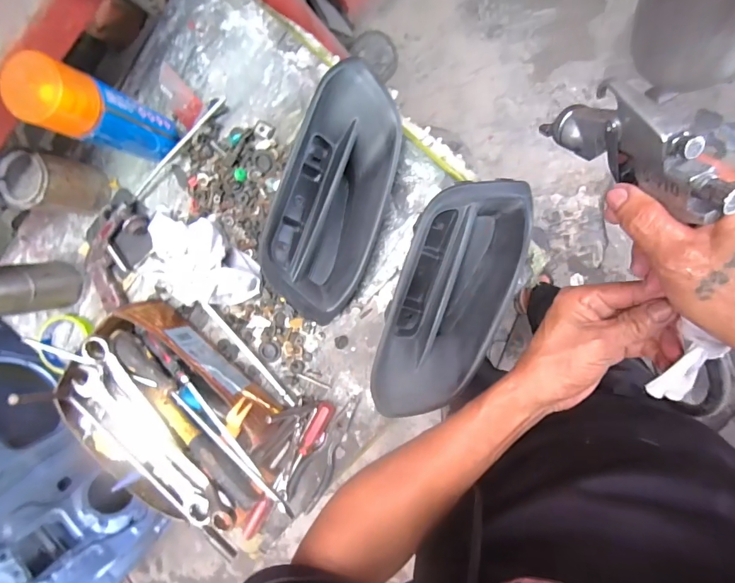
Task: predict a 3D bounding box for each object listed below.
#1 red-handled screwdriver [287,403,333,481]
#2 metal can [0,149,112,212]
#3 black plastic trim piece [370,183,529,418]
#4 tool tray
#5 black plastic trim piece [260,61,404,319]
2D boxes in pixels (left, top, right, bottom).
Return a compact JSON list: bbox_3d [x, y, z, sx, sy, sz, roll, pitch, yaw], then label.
[{"bbox_3d":[-0.083,0.218,0.582,0.021,0.026,0.124,26,98,5],"label":"red-handled screwdriver"},{"bbox_3d":[-0.418,-0.144,0.553,0.065,0.108,0.070,1,95,8],"label":"metal can"},{"bbox_3d":[0.100,0.008,0.494,0.134,0.063,0.305,22,98,5],"label":"black plastic trim piece"},{"bbox_3d":[-0.252,0.174,0.546,0.303,0.117,0.193,36,99,3],"label":"tool tray"},{"bbox_3d":[-0.042,-0.113,0.507,0.125,0.078,0.306,17,97,6],"label":"black plastic trim piece"}]

